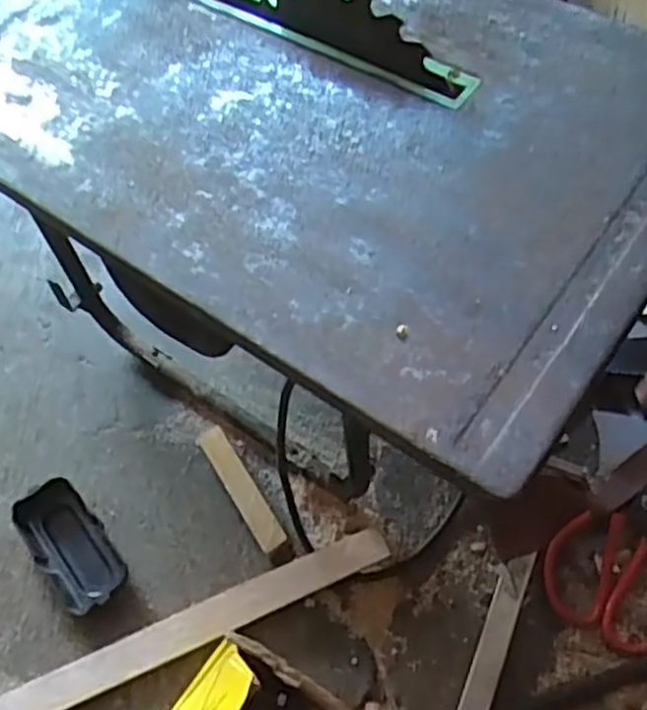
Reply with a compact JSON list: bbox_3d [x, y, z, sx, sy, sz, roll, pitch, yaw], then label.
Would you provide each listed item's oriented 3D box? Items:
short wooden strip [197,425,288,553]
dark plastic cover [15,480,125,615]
[{"bbox_3d":[-0.065,0.106,0.573,0.022,0.022,0.112,-30,62,-13],"label":"short wooden strip"},{"bbox_3d":[-0.196,0.148,0.561,0.051,0.028,0.102,-38,64,-17],"label":"dark plastic cover"}]

